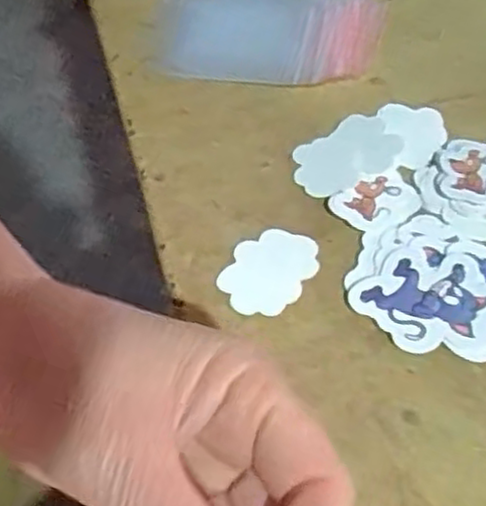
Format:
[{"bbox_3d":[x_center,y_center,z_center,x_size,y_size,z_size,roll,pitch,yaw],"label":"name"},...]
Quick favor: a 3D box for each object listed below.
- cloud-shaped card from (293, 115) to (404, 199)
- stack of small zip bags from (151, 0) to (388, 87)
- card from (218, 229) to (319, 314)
[{"bbox_3d":[0.052,-0.050,0.371,0.055,0.004,0.038,-32,56,-9],"label":"cloud-shaped card"},{"bbox_3d":[0.015,-0.140,0.432,0.130,0.011,0.101,10,55,10],"label":"stack of small zip bags"},{"bbox_3d":[0.012,0.008,0.335,0.036,0.004,0.049,27,59,21],"label":"card"}]

